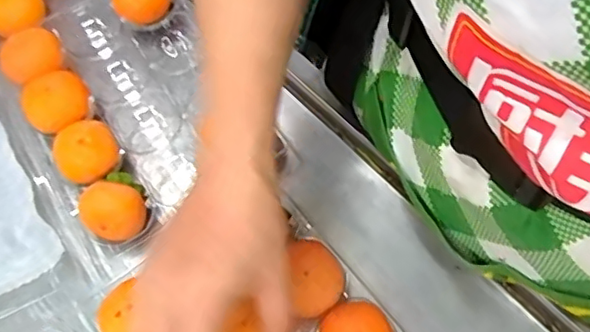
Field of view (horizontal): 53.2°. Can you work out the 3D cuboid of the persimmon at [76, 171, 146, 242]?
[{"bbox_3d":[-0.134,0.032,0.443,0.052,0.043,0.049,29,70,14],"label":"persimmon"}]

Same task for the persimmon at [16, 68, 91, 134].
[{"bbox_3d":[-0.192,-0.048,0.480,0.050,0.037,0.052,-27,68,-10],"label":"persimmon"}]

